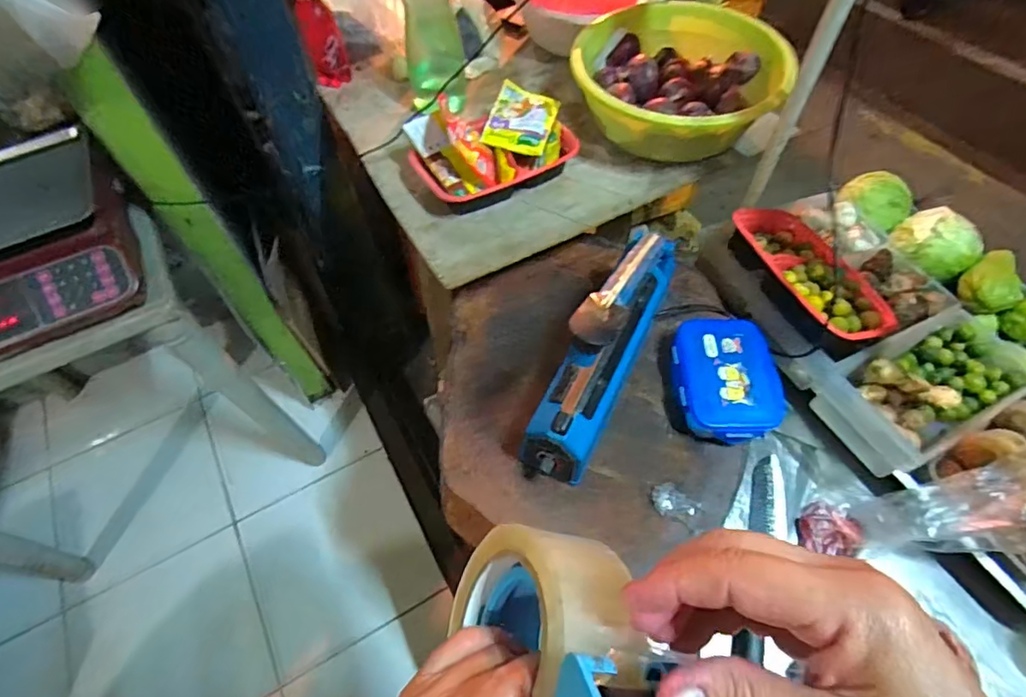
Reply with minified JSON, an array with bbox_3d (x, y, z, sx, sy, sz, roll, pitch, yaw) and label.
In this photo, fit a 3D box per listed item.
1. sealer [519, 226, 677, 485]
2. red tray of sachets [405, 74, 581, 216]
[{"bbox_3d":[0.096,-0.019,0.557,0.064,0.208,0.282,23,63,16],"label":"sealer"},{"bbox_3d":[-0.030,-0.290,0.754,0.227,0.078,0.159,-25,61,-12],"label":"red tray of sachets"}]

